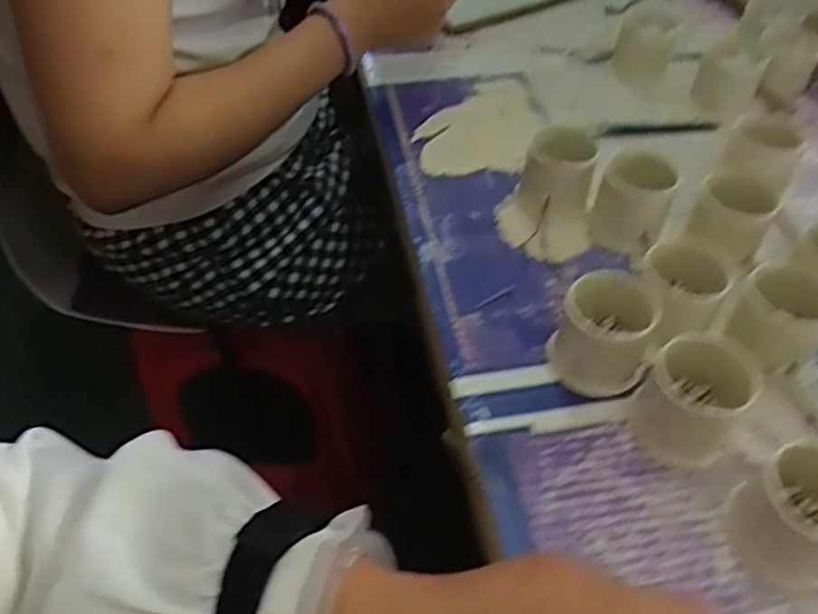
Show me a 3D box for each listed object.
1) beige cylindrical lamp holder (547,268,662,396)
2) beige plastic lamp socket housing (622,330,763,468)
[{"bbox_3d":[0.115,0.015,0.406,0.055,0.052,0.052,-1,49,1],"label":"beige cylindrical lamp holder"},{"bbox_3d":[0.152,0.050,0.369,0.054,0.061,0.043,31,57,25],"label":"beige plastic lamp socket housing"}]

